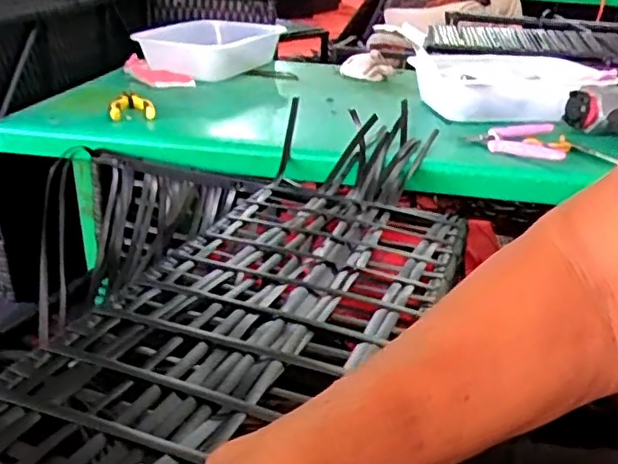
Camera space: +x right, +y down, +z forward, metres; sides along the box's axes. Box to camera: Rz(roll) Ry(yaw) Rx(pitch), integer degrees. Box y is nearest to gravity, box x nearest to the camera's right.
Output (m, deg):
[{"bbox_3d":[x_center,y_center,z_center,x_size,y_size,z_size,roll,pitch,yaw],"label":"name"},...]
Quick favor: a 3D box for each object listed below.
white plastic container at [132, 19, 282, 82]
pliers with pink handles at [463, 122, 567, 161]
[{"bbox_3d":[-0.184,-0.340,1.170,0.208,0.073,0.288,16,30,26],"label":"white plastic container"},{"bbox_3d":[0.279,-0.129,0.851,0.118,0.014,0.163,8,27,11],"label":"pliers with pink handles"}]

